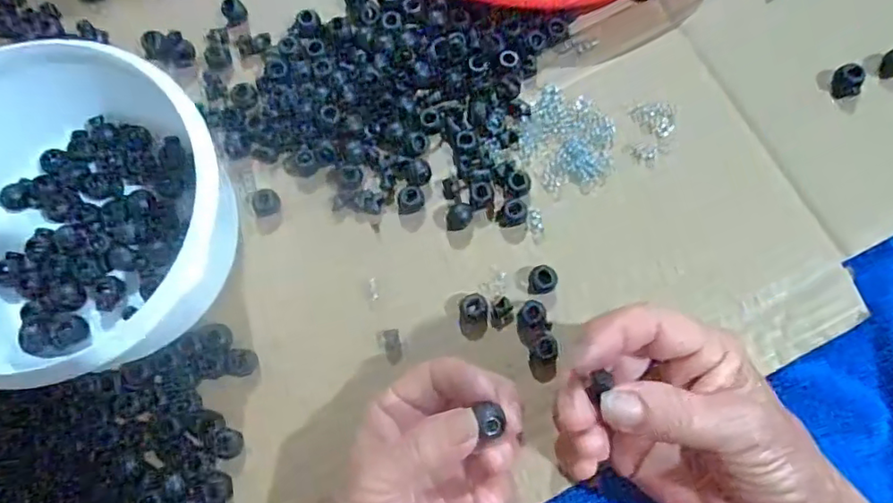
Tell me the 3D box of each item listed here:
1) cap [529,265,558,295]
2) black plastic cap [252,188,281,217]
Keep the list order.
[{"bbox_3d":[0.054,0.016,0.323,0.015,0.010,0.017,2,78,0],"label":"cap"},{"bbox_3d":[-0.105,-0.029,0.335,0.015,0.009,0.016,0,78,-1],"label":"black plastic cap"}]

